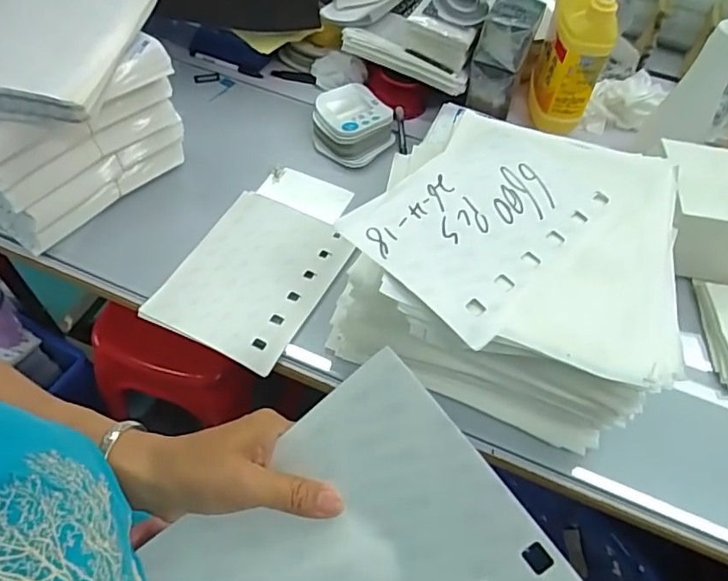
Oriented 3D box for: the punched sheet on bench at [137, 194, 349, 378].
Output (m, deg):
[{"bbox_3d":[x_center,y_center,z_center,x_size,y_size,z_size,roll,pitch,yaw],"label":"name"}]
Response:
[{"bbox_3d":[-0.131,-0.019,0.677,0.169,0.010,0.215,24,58,11],"label":"punched sheet on bench"}]

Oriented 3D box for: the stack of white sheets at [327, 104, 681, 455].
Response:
[{"bbox_3d":[0.134,-0.018,0.582,0.285,0.175,0.262,14,56,6],"label":"stack of white sheets"}]

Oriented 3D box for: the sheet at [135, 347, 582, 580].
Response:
[{"bbox_3d":[-0.017,0.169,0.325,0.219,0.012,0.167,-40,78,0],"label":"sheet"}]

